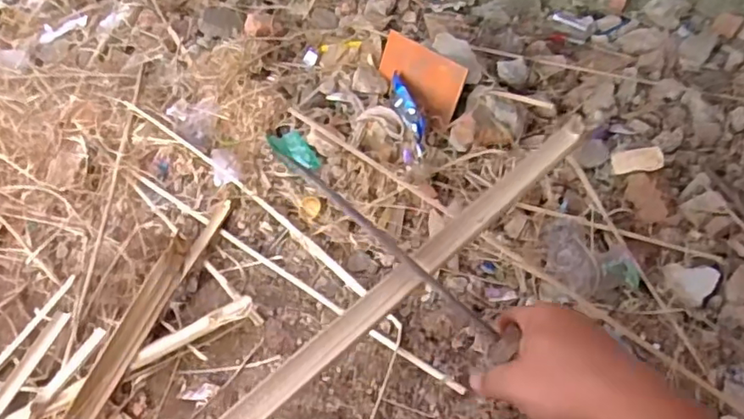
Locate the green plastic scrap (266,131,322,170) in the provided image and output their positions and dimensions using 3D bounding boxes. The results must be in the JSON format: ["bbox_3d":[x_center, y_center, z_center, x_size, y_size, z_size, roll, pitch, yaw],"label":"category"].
[{"bbox_3d":[-0.140,-0.109,1.080,0.114,0.020,0.051,37,64,28],"label":"green plastic scrap"}]

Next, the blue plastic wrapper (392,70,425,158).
[{"bbox_3d":[0.066,-0.184,1.071,0.028,0.045,0.202,-15,49,-6],"label":"blue plastic wrapper"}]

